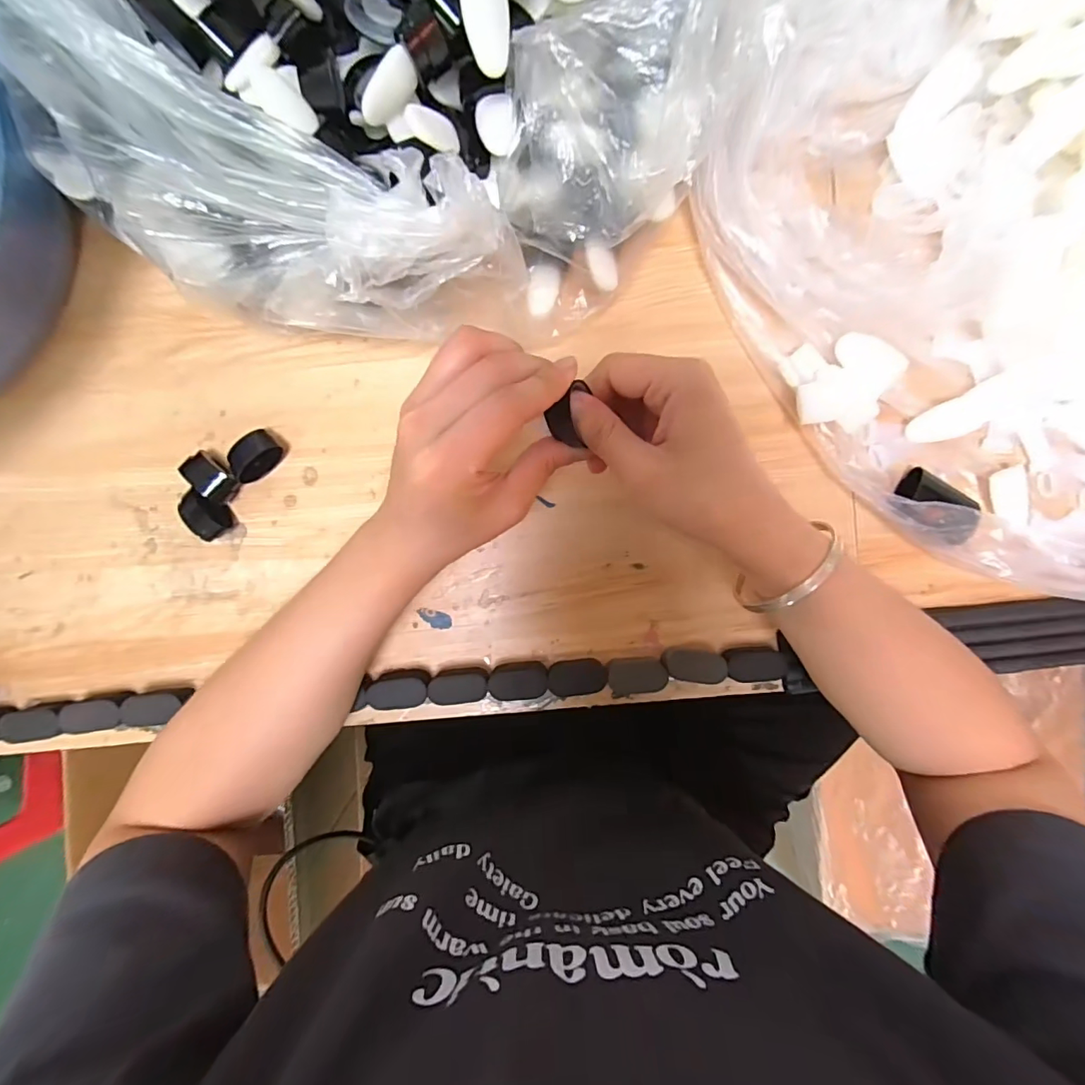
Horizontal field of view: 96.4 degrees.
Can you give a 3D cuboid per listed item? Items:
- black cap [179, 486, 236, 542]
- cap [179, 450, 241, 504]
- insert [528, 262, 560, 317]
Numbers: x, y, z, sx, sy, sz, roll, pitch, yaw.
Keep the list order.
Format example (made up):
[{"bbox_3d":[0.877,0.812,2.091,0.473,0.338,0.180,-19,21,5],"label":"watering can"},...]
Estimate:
[{"bbox_3d":[-0.214,-0.018,0.309,0.022,0.016,0.028,-44,90,0],"label":"black cap"},{"bbox_3d":[-0.210,-0.041,0.308,0.031,0.017,0.020,44,90,0],"label":"cap"},{"bbox_3d":[0.001,-0.157,0.302,0.018,0.009,0.031,7,91,0],"label":"insert"}]

